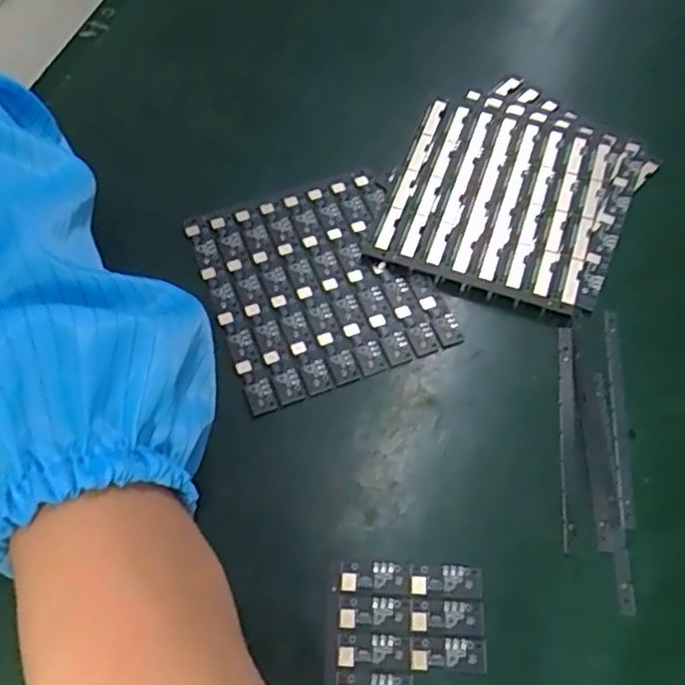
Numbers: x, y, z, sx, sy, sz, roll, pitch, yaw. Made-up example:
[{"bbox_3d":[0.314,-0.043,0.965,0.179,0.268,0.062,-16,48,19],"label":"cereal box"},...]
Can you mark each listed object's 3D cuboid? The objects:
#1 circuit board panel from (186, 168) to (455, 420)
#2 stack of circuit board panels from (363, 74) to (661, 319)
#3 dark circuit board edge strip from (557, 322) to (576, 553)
[{"bbox_3d":[-0.012,-0.028,0.301,0.093,0.004,0.100,-20,63,-11],"label":"circuit board panel"},{"bbox_3d":[0.083,-0.074,0.325,0.107,0.009,0.125,21,63,10],"label":"stack of circuit board panels"},{"bbox_3d":[0.090,0.035,0.271,0.006,0.004,0.093,8,61,3],"label":"dark circuit board edge strip"}]

